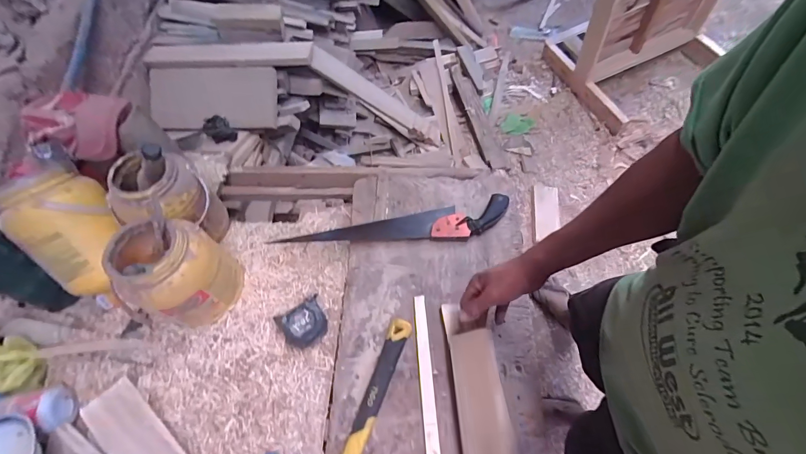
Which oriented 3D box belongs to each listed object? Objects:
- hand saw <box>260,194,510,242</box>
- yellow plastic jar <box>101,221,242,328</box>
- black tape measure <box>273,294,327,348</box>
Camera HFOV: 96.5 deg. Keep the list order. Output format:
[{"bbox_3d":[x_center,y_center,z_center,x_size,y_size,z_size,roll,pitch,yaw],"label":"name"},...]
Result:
[{"bbox_3d":[-0.015,0.008,0.755,0.478,0.026,0.082,-13,60,4],"label":"hand saw"},{"bbox_3d":[-0.410,0.077,0.662,0.168,0.216,0.148,34,69,23],"label":"yellow plastic jar"},{"bbox_3d":[-0.190,0.184,0.691,0.082,0.035,0.085,-37,61,-10],"label":"black tape measure"}]

